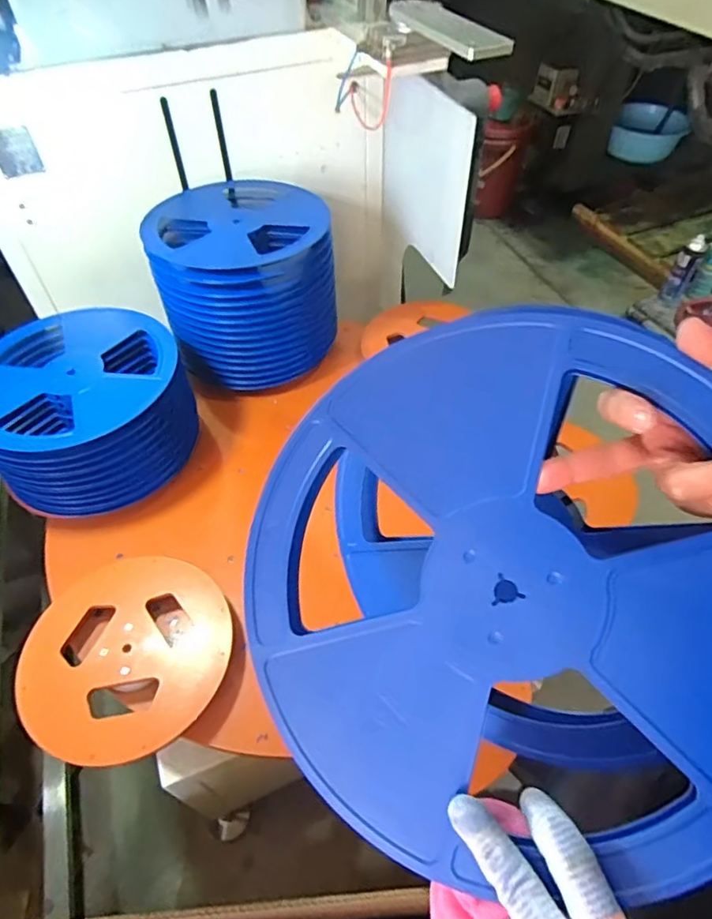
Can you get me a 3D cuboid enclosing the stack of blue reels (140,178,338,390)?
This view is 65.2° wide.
[{"bbox_3d":[-0.205,-0.347,1.069,0.316,0.242,0.325,-8,51,-6],"label":"stack of blue reels"}]

